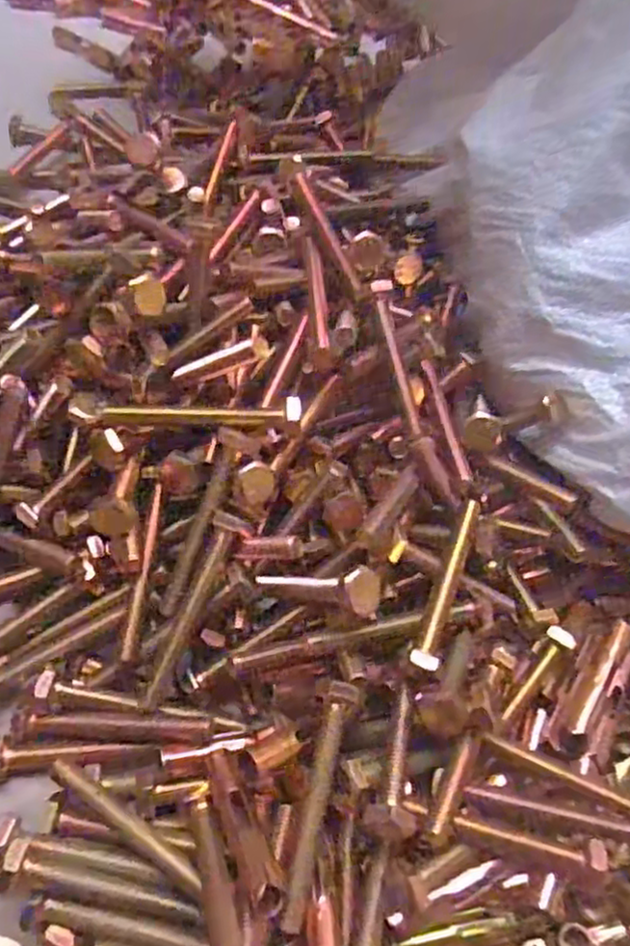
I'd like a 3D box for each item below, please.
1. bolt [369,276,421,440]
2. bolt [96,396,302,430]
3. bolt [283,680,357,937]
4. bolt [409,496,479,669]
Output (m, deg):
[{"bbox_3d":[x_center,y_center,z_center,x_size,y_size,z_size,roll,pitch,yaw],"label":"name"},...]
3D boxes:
[{"bbox_3d":[0.029,-0.040,0.251,0.007,0.005,0.057,-13,86,-9],"label":"bolt"},{"bbox_3d":[-0.038,-0.021,0.243,0.066,0.009,0.010,-3,60,-3],"label":"bolt"},{"bbox_3d":[0.002,0.091,0.198,0.008,0.015,0.062,12,60,6],"label":"bolt"},{"bbox_3d":[0.044,0.036,0.234,0.008,0.007,0.061,19,61,10],"label":"bolt"}]

